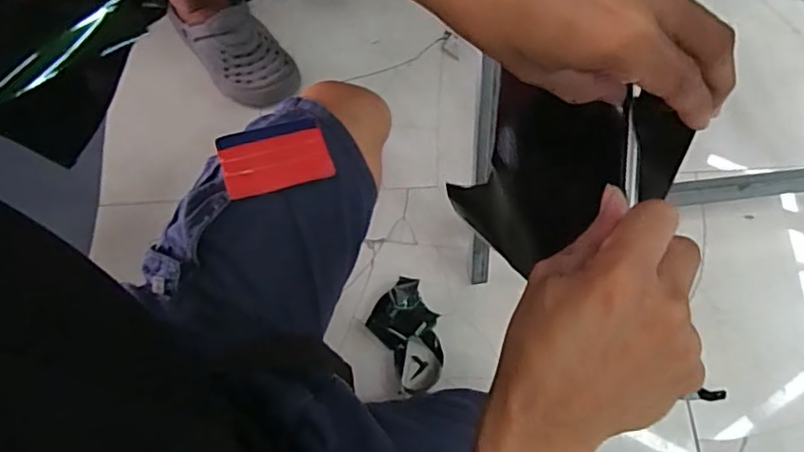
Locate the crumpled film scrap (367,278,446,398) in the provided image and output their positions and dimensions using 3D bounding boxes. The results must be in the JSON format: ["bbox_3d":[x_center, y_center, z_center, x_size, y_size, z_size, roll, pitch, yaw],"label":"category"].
[{"bbox_3d":[0.013,0.152,0.819,0.095,0.035,0.146,-31,75,-11],"label":"crumpled film scrap"}]

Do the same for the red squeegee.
[{"bbox_3d":[-0.122,-0.066,0.554,0.101,0.006,0.069,-15,67,-13],"label":"red squeegee"}]

